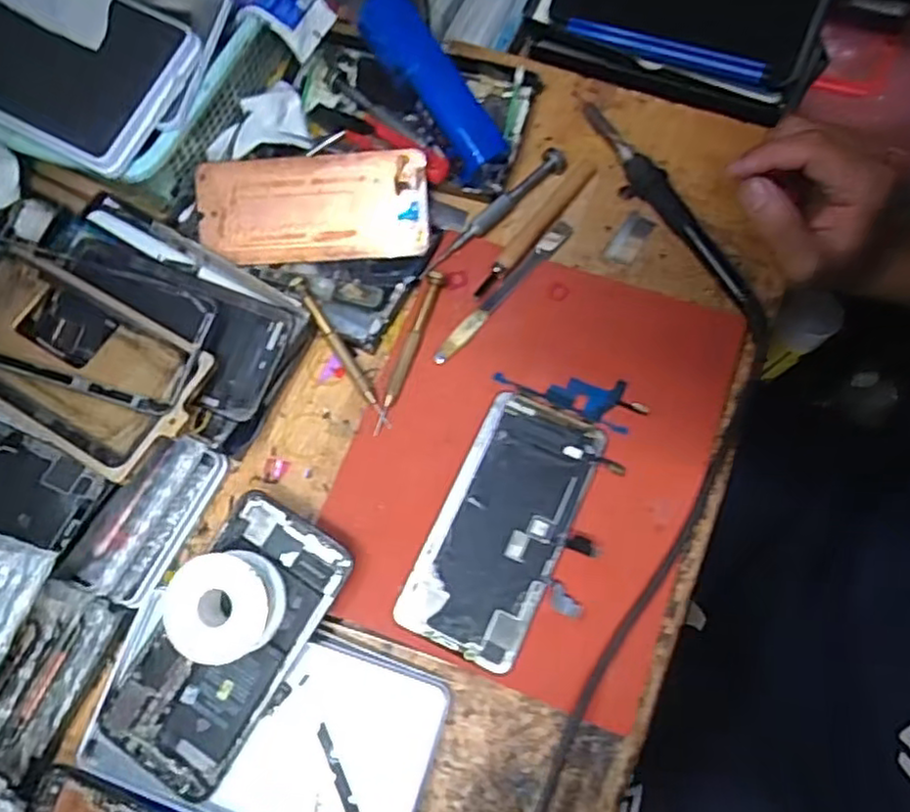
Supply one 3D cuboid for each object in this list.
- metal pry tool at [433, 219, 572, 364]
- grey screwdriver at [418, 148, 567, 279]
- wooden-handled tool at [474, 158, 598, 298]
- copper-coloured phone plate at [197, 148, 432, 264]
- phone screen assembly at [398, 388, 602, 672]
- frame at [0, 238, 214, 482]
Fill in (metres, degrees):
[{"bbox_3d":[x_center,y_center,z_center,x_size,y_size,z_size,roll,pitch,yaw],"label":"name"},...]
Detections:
[{"bbox_3d":[0.034,-0.078,0.445,0.014,0.006,0.133,39,78,14],"label":"metal pry tool"},{"bbox_3d":[0.028,-0.132,0.459,0.125,0.018,0.014,-43,75,-11],"label":"grey screwdriver"},{"bbox_3d":[0.053,-0.119,0.452,0.013,0.009,0.125,38,77,13],"label":"wooden-handled tool"},{"bbox_3d":[-0.094,-0.133,0.456,0.153,0.006,0.068,-3,96,1],"label":"copper-coloured phone plate"},{"bbox_3d":[0.028,0.069,0.400,0.071,0.011,0.150,24,75,10],"label":"phone screen assembly"},{"bbox_3d":[-0.225,-0.030,0.390,0.172,0.008,0.088,28,75,11],"label":"frame"}]

